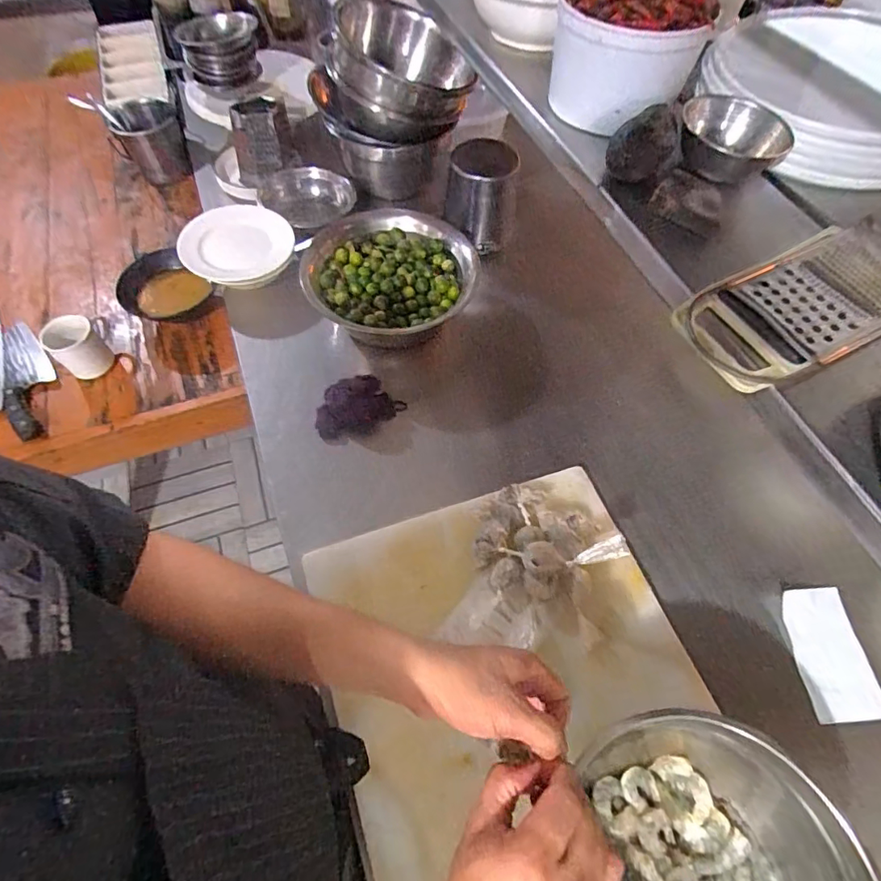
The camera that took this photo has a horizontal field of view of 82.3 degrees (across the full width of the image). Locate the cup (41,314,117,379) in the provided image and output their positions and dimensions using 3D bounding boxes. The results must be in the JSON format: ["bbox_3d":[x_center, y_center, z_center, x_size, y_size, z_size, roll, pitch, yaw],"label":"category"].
[{"bbox_3d":[-0.590,-0.151,0.821,0.072,0.082,0.070,1,59,-1],"label":"cup"}]

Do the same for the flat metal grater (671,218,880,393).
[{"bbox_3d":[0.324,-0.124,0.445,0.248,0.025,0.112,-25,63,-15],"label":"flat metal grater"}]

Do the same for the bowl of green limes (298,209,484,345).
[{"bbox_3d":[-0.084,-0.267,0.845,0.274,0.103,0.265,1,59,-1],"label":"bowl of green limes"}]

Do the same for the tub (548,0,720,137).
[{"bbox_3d":[0.204,-0.439,0.575,0.128,0.126,0.138,-8,60,-6],"label":"tub"}]

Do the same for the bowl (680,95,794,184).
[{"bbox_3d":[0.303,-0.315,0.533,0.112,0.040,0.103,36,65,18],"label":"bowl"}]

